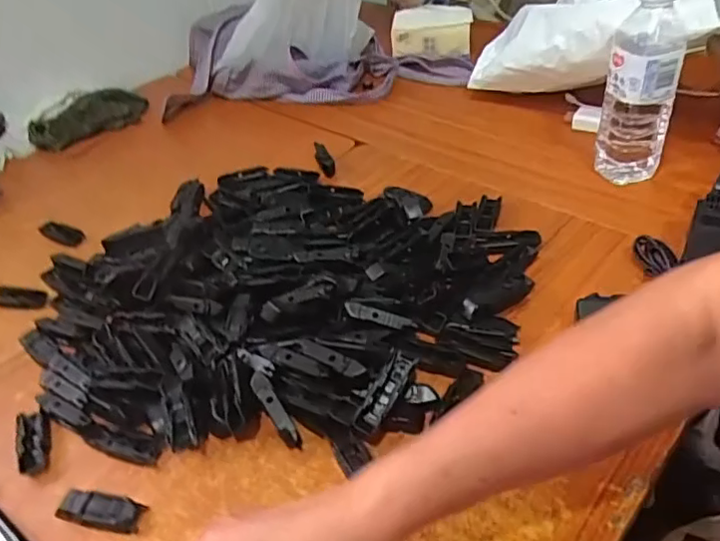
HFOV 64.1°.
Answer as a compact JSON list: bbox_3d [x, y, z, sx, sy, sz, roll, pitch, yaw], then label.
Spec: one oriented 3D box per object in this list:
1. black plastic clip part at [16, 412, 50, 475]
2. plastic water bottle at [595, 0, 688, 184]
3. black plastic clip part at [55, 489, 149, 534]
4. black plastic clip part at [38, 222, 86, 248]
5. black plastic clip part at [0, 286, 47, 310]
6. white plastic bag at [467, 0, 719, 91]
[{"bbox_3d":[-0.263,0.136,0.466,0.024,0.016,0.058,-21,42,-15],"label":"black plastic clip part"},{"bbox_3d":[0.296,-0.188,0.609,0.070,0.194,0.074,11,44,20],"label":"plastic water bottle"},{"bbox_3d":[-0.186,0.171,0.415,0.059,0.016,0.026,7,42,16],"label":"black plastic clip part"},{"bbox_3d":[-0.362,-0.045,0.692,0.065,0.013,0.022,14,45,24],"label":"black plastic clip part"},{"bbox_3d":[-0.354,0.029,0.597,0.062,0.012,0.025,4,42,13],"label":"black plastic clip part"},{"bbox_3d":[0.301,-0.284,0.670,0.129,0.124,0.416,-39,29,-31],"label":"white plastic bag"}]

